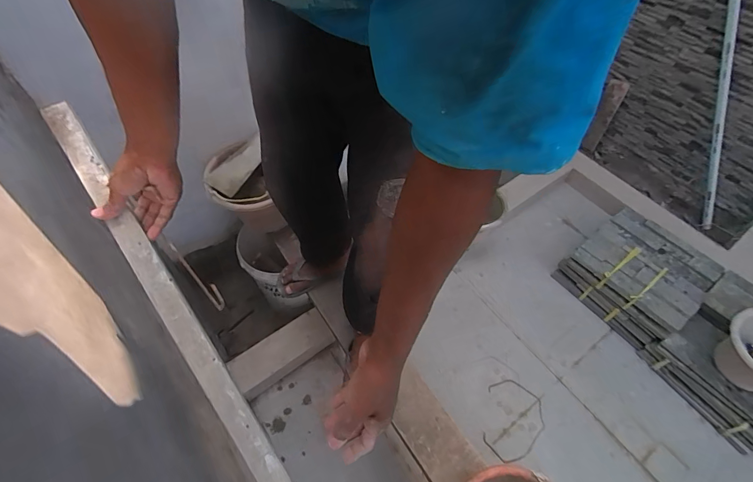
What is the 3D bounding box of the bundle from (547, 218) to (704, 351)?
[{"bbox_3d":[0.934,0.139,1.346,0.294,0.203,0.388,-33,62,-20],"label":"bundle"}]

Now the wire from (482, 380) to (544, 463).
[{"bbox_3d":[0.437,0.588,1.188,0.204,0.021,0.241,30,61,18],"label":"wire"}]

